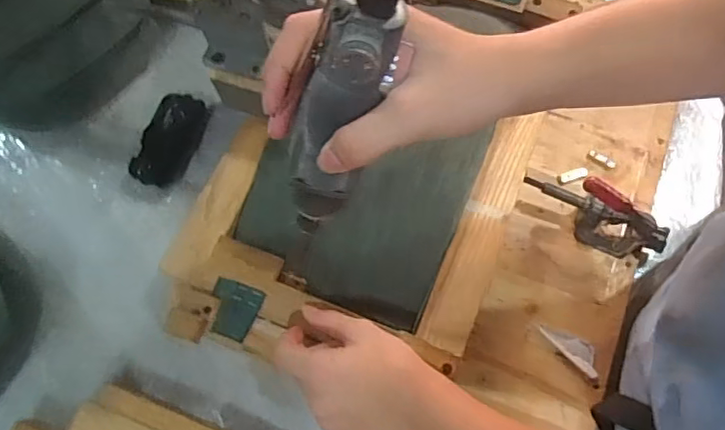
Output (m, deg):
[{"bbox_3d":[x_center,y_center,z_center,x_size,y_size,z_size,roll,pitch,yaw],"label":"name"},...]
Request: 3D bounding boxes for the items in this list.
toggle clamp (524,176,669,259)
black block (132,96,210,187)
[{"bbox_3d":[0.226,-0.001,0.541,0.138,0.064,0.035,22,72,9],"label":"toggle clamp"},{"bbox_3d":[-0.214,-0.082,0.629,0.051,0.026,0.108,17,71,7],"label":"black block"}]

